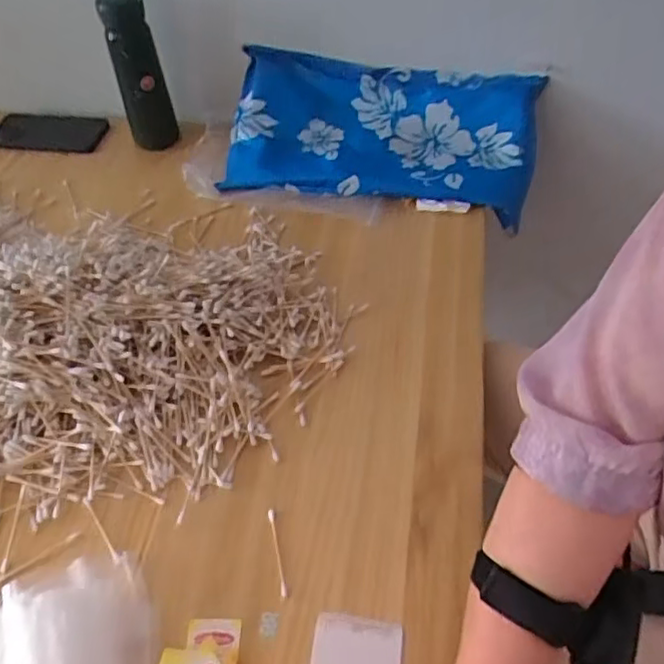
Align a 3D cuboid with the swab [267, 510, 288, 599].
[{"bbox_3d":[-0.042,0.168,0.489,0.006,0.004,0.068,-11,49,-6],"label":"swab"}]

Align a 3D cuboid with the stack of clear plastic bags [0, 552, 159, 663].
[{"bbox_3d":[-0.196,0.215,0.436,0.138,0.032,0.101,-18,50,-12],"label":"stack of clear plastic bags"}]

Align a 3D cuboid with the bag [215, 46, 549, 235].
[{"bbox_3d":[0.050,-0.207,0.666,0.316,0.030,0.141,10,97,5],"label":"bag"}]

